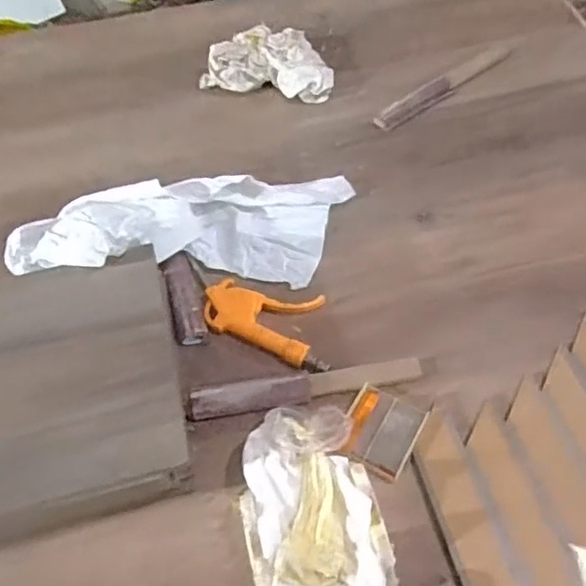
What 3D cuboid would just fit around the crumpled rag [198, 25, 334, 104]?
[{"bbox_3d":[-0.030,-0.330,0.853,0.191,0.050,0.112,12,57,12],"label":"crumpled rag"}]

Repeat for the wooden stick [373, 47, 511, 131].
[{"bbox_3d":[0.210,-0.285,0.826,0.241,0.010,0.038,-33,59,-17],"label":"wooden stick"}]

